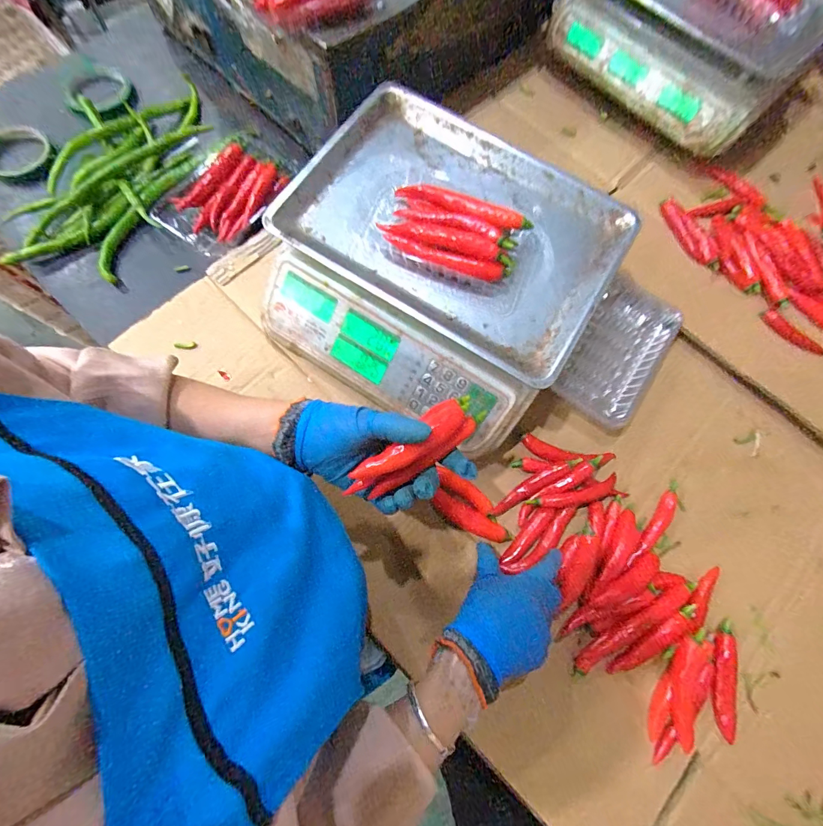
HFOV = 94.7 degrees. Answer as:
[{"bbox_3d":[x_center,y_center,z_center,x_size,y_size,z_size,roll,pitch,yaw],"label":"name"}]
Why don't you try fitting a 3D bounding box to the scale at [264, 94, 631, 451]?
[{"bbox_3d":[0.028,-0.163,0.446,0.336,0.116,0.317,31,76,5],"label":"scale"}]

